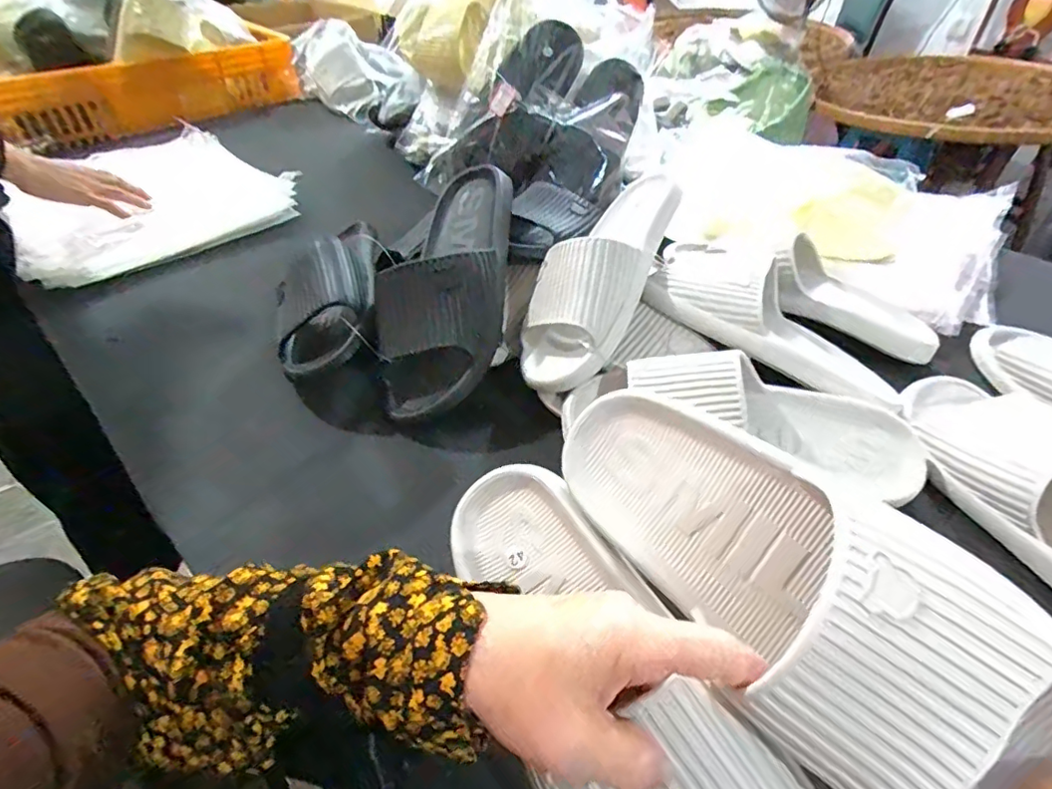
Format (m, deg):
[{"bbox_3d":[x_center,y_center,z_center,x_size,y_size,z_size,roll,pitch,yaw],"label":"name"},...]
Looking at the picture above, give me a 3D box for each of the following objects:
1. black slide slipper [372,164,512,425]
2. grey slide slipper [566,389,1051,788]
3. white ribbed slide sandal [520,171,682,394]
[{"bbox_3d":[-0.073,-0.111,0.518,0.122,0.076,0.278,6,65,7],"label":"black slide slipper"},{"bbox_3d":[0.111,0.083,0.245,0.263,0.100,0.078,38,11,32],"label":"grey slide slipper"},{"bbox_3d":[0.068,-0.115,0.506,0.090,0.079,0.247,21,68,21],"label":"white ribbed slide sandal"}]

